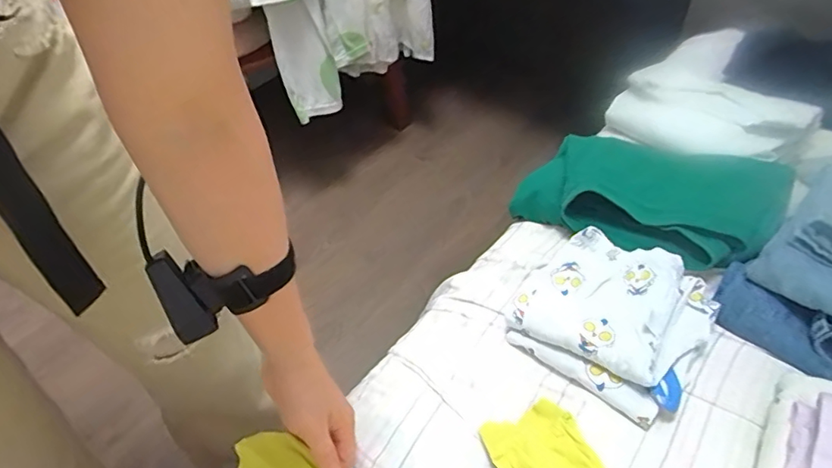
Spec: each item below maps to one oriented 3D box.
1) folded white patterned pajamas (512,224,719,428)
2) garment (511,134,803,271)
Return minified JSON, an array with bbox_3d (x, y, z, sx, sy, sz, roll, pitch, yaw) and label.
[{"bbox_3d":[0.200,0.081,0.551,0.174,0.058,0.161,31,59,28],"label":"folded white patterned pajamas"},{"bbox_3d":[0.275,-0.039,0.660,0.297,0.077,0.194,13,52,16],"label":"garment"}]

